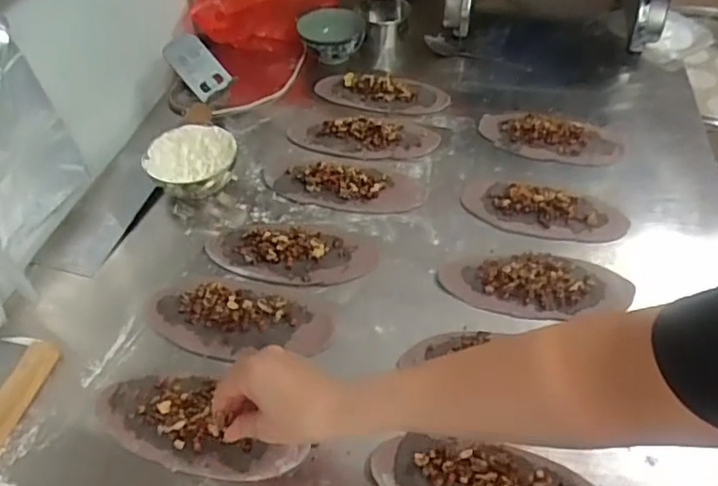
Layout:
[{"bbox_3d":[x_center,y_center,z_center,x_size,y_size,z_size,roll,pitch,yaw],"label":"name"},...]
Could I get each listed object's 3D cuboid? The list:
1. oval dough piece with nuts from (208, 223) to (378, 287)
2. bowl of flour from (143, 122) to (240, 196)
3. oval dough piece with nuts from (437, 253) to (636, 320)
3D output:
[{"bbox_3d":[-0.079,0.008,0.691,0.191,0.018,0.088,7,47,9],"label":"oval dough piece with nuts"},{"bbox_3d":[-0.210,-0.097,0.764,0.109,0.057,0.105,-1,47,2],"label":"bowl of flour"},{"bbox_3d":[0.191,0.040,0.650,0.198,0.019,0.086,8,48,11],"label":"oval dough piece with nuts"}]

